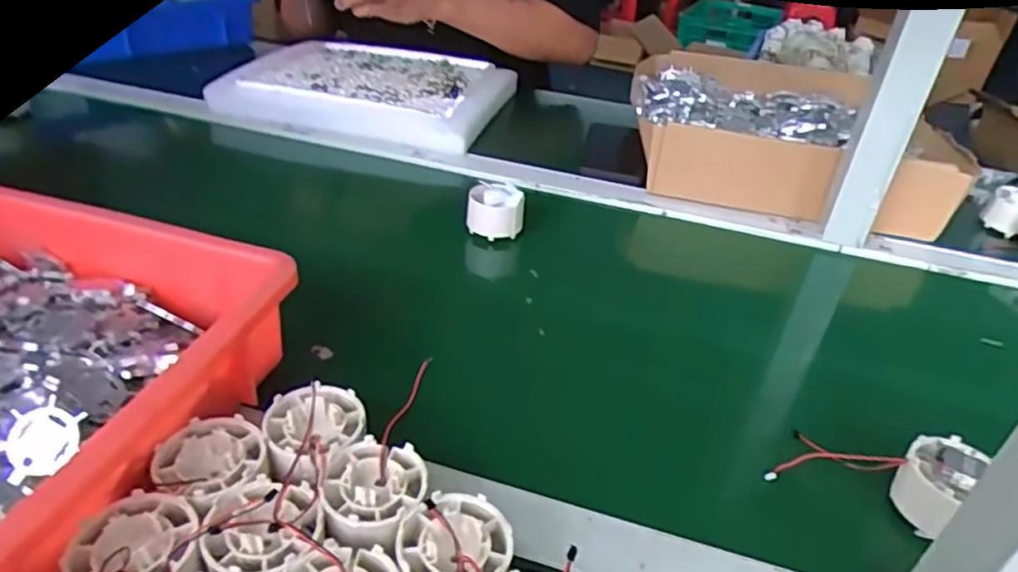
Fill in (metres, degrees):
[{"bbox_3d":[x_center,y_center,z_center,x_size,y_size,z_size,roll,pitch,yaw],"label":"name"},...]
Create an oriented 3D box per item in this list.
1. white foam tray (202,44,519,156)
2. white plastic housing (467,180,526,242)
[{"bbox_3d":[-0.172,-0.261,0.851,0.321,0.044,0.282,11,34,7],"label":"white foam tray"},{"bbox_3d":[-0.012,-0.070,0.610,0.051,0.038,0.042,7,33,1],"label":"white plastic housing"}]

